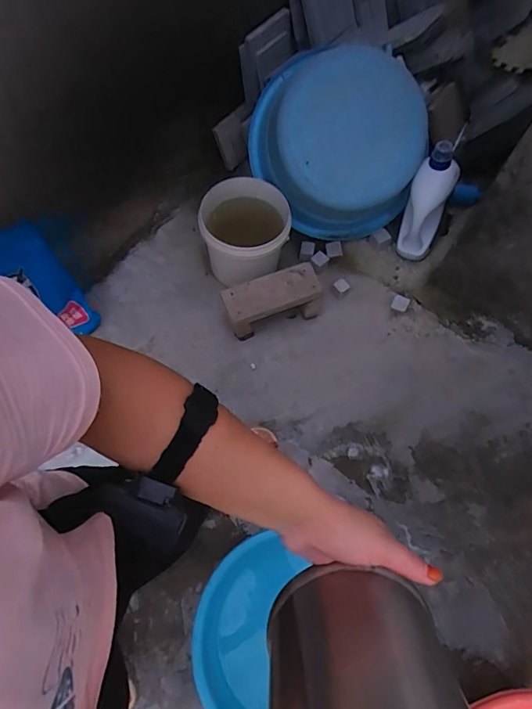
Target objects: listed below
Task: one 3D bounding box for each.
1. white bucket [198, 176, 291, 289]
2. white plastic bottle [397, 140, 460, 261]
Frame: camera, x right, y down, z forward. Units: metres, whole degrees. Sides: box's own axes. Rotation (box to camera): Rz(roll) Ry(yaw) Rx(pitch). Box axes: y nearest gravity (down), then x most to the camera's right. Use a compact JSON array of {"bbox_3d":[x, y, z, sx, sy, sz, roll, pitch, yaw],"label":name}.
[{"bbox_3d":[-0.059,-0.353,1.331,0.240,0.246,0.220,1,66,-1],"label":"white bucket"},{"bbox_3d":[0.462,-0.427,1.297,0.107,0.344,0.068,8,40,2],"label":"white plastic bottle"}]

